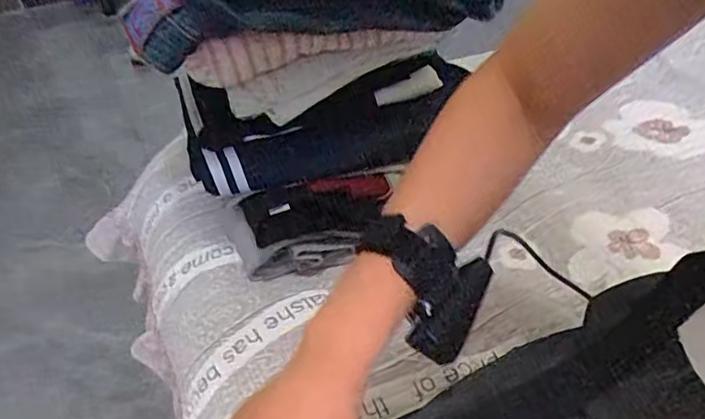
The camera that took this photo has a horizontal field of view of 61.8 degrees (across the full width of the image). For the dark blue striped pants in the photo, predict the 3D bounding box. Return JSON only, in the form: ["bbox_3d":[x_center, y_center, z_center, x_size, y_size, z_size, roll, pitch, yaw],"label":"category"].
[{"bbox_3d":[-0.009,-0.082,0.641,0.325,0.139,0.048,-19,54,-28],"label":"dark blue striped pants"}]

